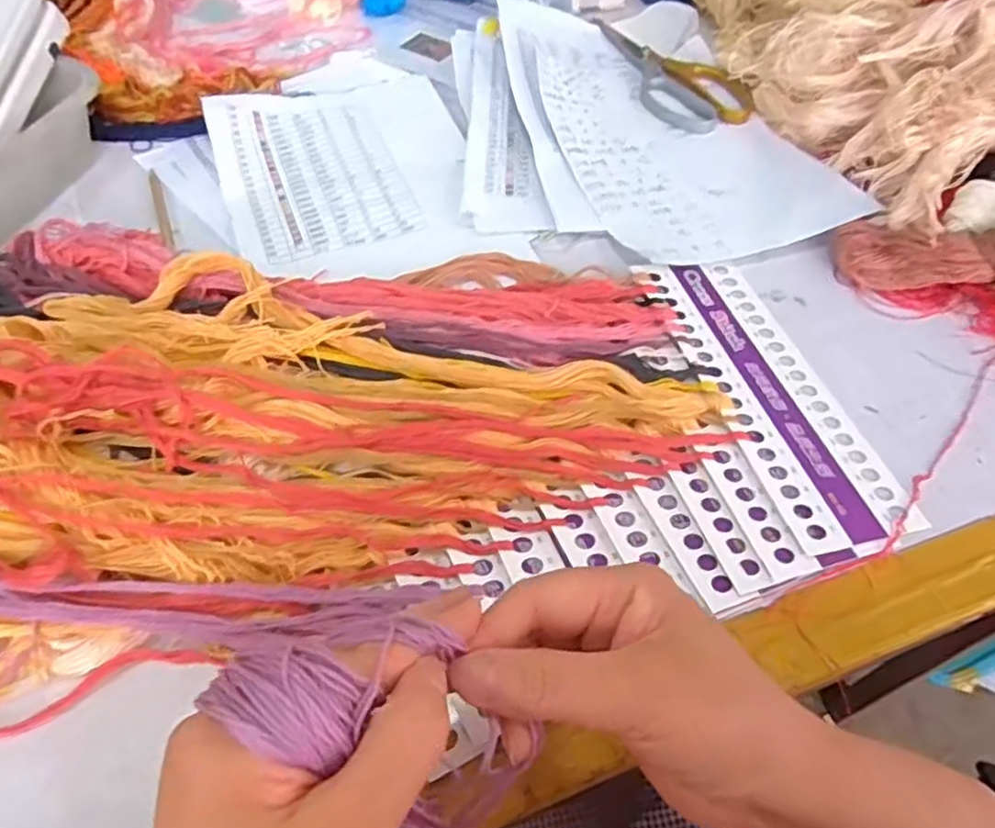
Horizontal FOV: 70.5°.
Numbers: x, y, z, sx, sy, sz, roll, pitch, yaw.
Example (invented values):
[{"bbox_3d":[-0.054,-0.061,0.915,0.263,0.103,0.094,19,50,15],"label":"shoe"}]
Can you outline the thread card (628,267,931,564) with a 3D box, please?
[{"bbox_3d":[0.172,-0.019,0.454,0.081,0.004,0.230,-9,53,-16],"label":"thread card"}]

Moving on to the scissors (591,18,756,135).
[{"bbox_3d":[0.163,-0.338,0.688,0.093,0.013,0.195,-19,57,-13],"label":"scissors"}]

